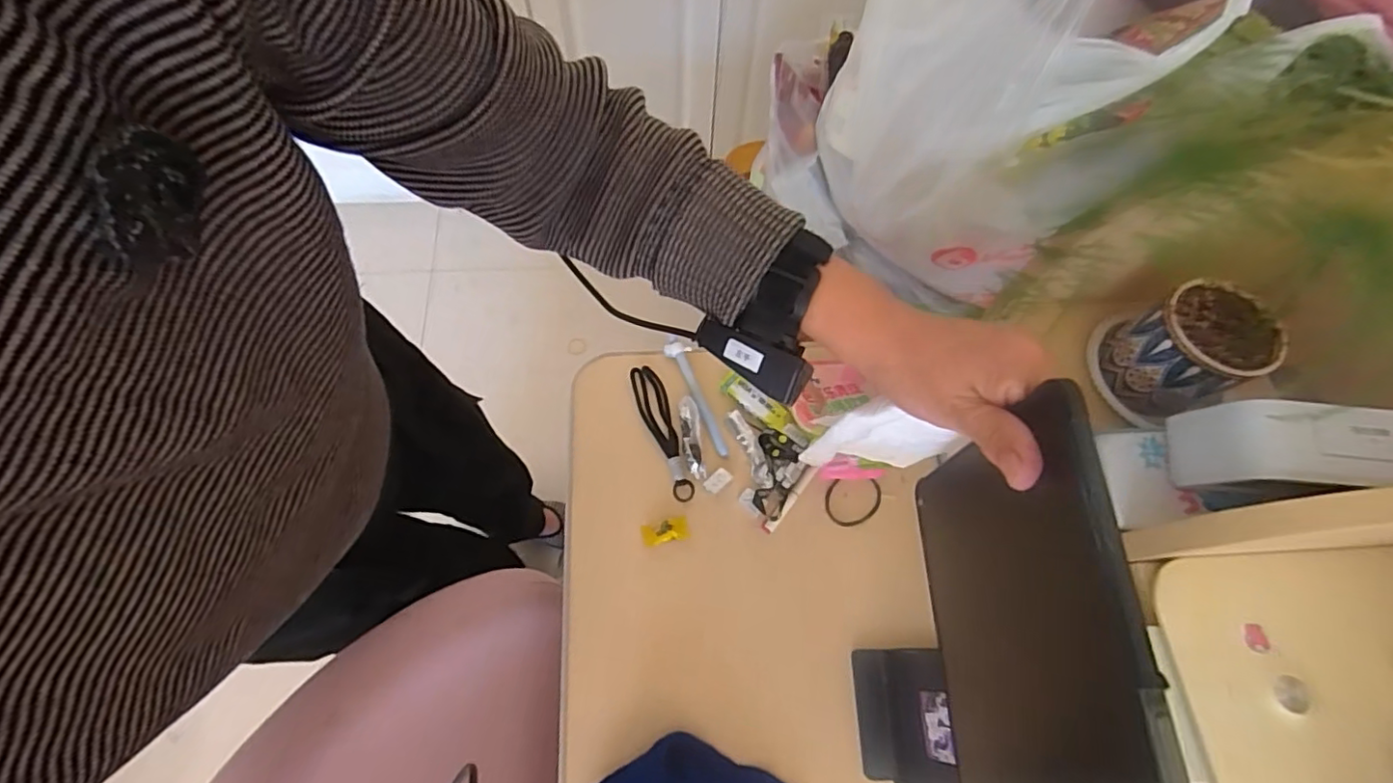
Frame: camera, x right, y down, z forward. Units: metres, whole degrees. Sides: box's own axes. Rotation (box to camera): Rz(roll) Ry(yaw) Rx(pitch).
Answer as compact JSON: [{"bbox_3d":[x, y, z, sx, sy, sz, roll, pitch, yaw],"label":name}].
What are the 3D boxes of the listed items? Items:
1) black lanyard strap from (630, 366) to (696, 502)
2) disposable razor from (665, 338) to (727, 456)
[{"bbox_3d":[-0.036,0.042,0.616,0.034,0.010,0.150,-18,70,-9],"label":"black lanyard strap"},{"bbox_3d":[0.004,0.002,0.630,0.024,0.014,0.143,-24,71,-11],"label":"disposable razor"}]

